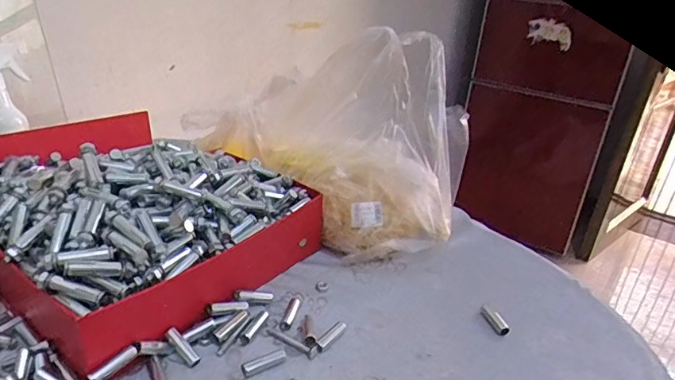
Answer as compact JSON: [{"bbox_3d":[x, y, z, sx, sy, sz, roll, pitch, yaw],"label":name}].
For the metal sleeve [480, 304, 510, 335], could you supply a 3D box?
[{"bbox_3d":[0.169,0.139,0.532,0.015,0.009,0.044,-3,28,-18],"label":"metal sleeve"}]

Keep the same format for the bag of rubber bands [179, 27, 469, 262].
[{"bbox_3d":[-0.023,-0.075,0.652,0.376,0.242,0.157,21,30,27],"label":"bag of rubber bands"}]

